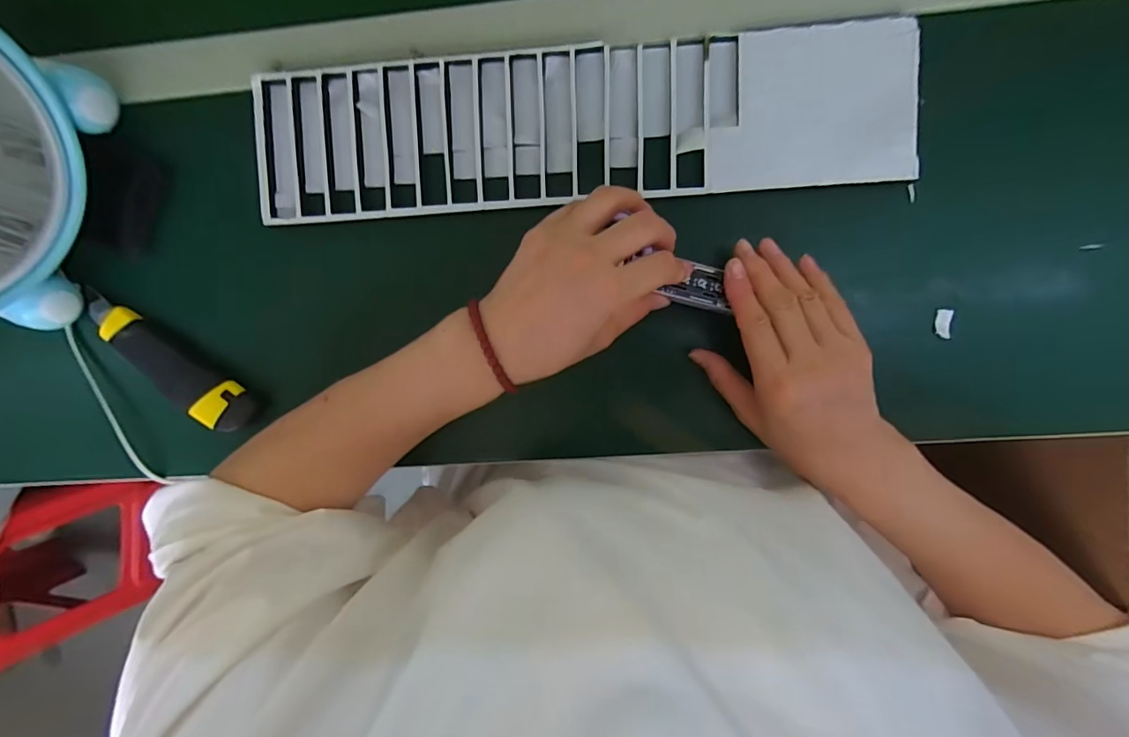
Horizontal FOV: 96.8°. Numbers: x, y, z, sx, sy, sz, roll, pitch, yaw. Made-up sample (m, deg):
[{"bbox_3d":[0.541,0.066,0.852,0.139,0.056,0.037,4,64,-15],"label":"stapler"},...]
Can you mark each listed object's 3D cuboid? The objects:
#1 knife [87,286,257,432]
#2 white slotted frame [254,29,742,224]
[{"bbox_3d":[-0.319,-0.001,0.398,0.156,0.022,0.042,33,96,1],"label":"knife"},{"bbox_3d":[-0.054,-0.173,0.369,0.348,0.009,0.106,-3,95,4],"label":"white slotted frame"}]

